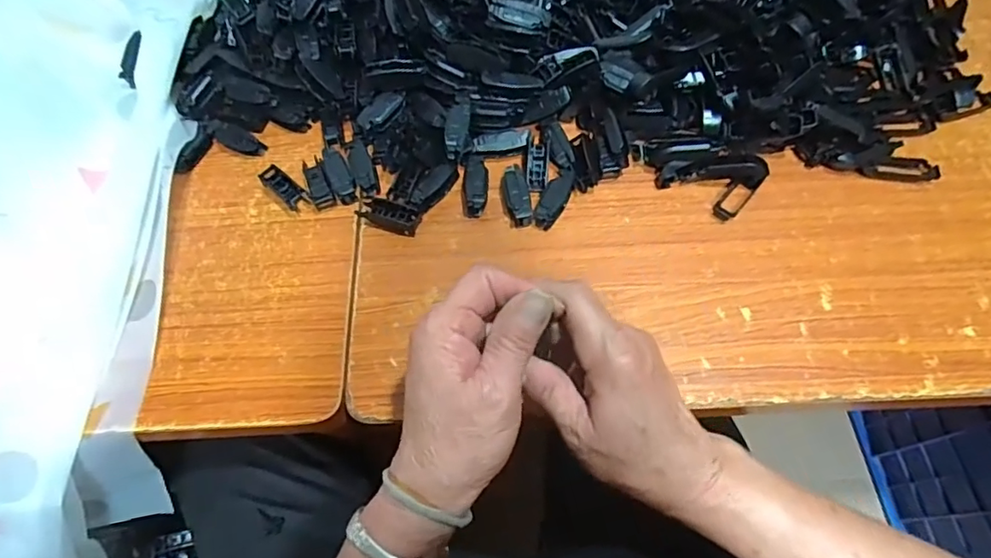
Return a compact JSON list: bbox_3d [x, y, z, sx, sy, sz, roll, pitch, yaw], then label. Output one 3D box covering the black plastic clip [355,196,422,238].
[{"bbox_3d":[-0.083,-0.049,0.424,0.051,0.012,0.020,21,66,12],"label":"black plastic clip"}]

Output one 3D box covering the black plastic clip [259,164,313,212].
[{"bbox_3d":[-0.168,-0.073,0.438,0.044,0.008,0.017,40,72,4],"label":"black plastic clip"}]

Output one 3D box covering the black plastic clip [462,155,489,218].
[{"bbox_3d":[-0.016,-0.074,0.433,0.020,0.013,0.048,-4,64,0],"label":"black plastic clip"}]

